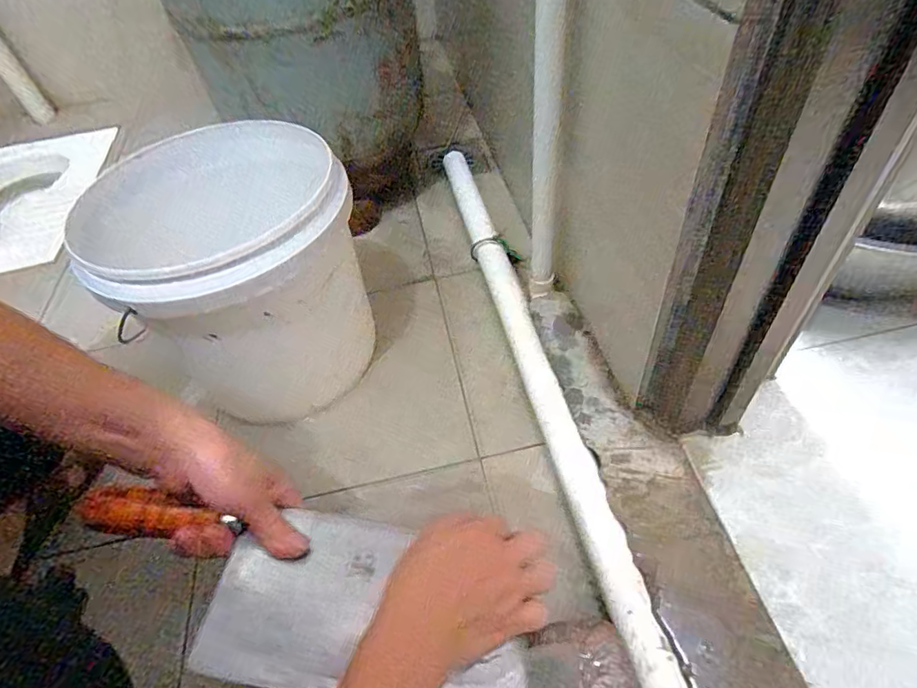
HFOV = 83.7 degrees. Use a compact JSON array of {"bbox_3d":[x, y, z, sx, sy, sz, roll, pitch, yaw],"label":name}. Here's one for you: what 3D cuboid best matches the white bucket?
[{"bbox_3d":[-0.226,-0.065,0.589,0.237,0.259,0.259,-19,50,-10],"label":"white bucket"}]

